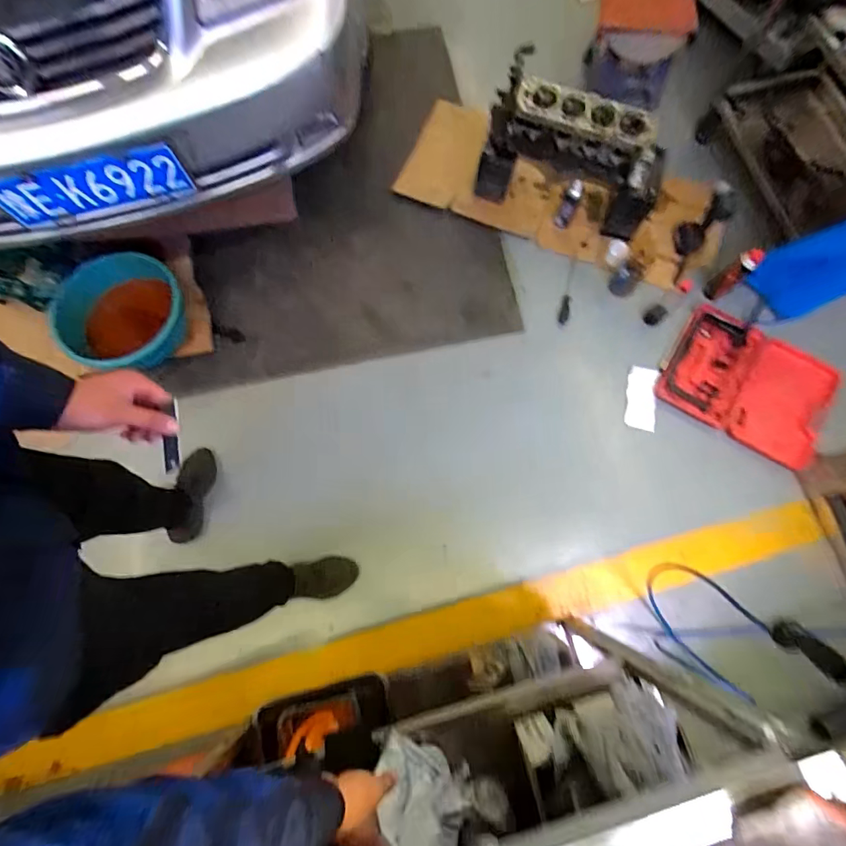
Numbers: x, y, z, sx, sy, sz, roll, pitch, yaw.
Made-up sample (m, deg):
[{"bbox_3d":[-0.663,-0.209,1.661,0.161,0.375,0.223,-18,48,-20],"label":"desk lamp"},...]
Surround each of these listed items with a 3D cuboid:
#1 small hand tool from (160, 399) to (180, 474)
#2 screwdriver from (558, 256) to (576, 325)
[{"bbox_3d":[-0.309,0.017,0.526,0.015,0.014,0.087,3,95,1],"label":"small hand tool"},{"bbox_3d":[0.536,-0.484,1.565,0.033,0.034,0.259,15,74,4],"label":"screwdriver"}]

